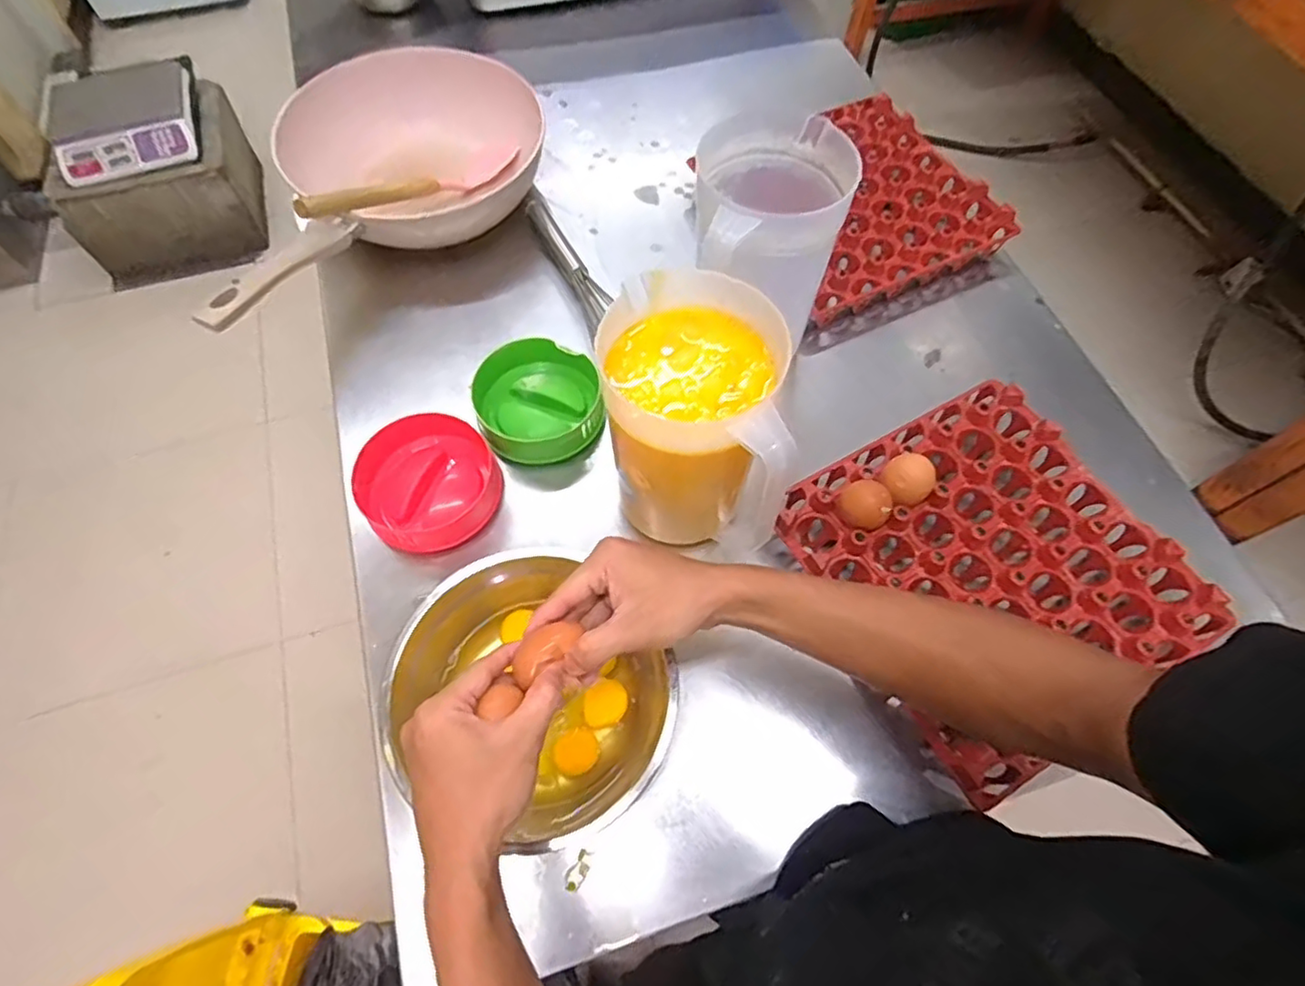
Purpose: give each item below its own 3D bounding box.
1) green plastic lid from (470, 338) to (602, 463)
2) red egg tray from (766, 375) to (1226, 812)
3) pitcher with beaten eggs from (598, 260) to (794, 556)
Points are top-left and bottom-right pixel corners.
[{"bbox_3d":[-0.112,-0.093,0.645,0.121,0.037,0.118,-10,64,-5],"label":"green plastic lid"},{"bbox_3d":[0.289,0.059,0.557,0.278,0.068,0.284,-27,67,-13],"label":"red egg tray"},{"bbox_3d":[0.035,-0.045,0.517,0.116,0.198,0.162,-15,64,-7],"label":"pitcher with beaten eggs"}]

